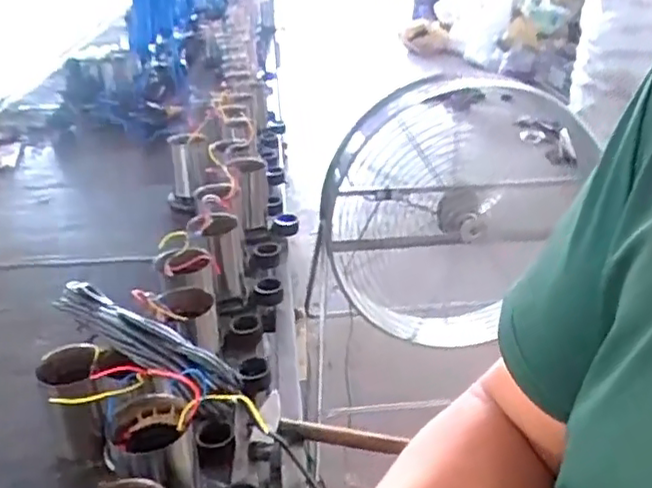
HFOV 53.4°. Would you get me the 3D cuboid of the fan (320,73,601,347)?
[{"bbox_3d":[0.364,-0.081,1.938,0.768,0.775,0.268,-9,30,-17],"label":"fan"}]

